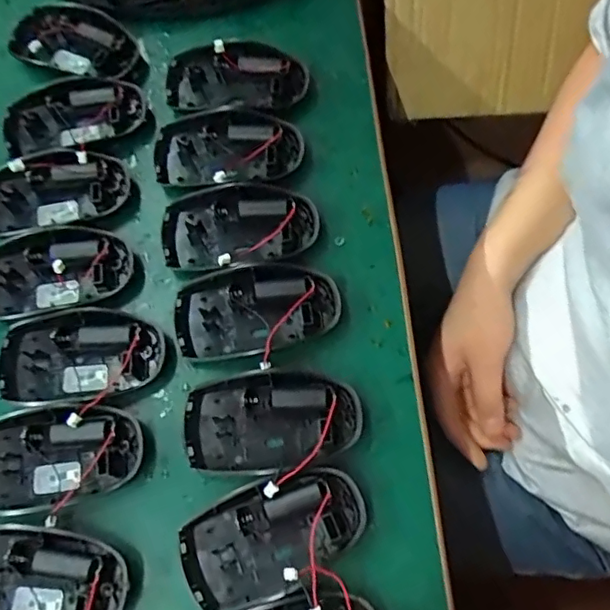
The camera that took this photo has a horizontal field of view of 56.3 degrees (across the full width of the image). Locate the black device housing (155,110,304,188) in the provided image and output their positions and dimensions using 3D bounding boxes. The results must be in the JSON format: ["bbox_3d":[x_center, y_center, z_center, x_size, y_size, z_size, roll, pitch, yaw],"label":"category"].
[{"bbox_3d":[-0.054,-0.113,0.404,0.102,0.018,0.052,-4,71,4],"label":"black device housing"}]

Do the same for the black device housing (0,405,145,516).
[{"bbox_3d":[-0.149,0.089,0.337,0.101,0.017,0.057,-11,71,1],"label":"black device housing"}]

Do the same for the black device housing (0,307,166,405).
[{"bbox_3d":[-0.142,0.031,0.357,0.101,0.016,0.058,-5,71,4],"label":"black device housing"}]

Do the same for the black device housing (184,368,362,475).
[{"bbox_3d":[-0.020,0.068,0.341,0.101,0.021,0.057,-10,71,2],"label":"black device housing"}]

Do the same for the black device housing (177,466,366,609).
[{"bbox_3d":[-0.019,0.128,0.322,0.103,0.023,0.056,-28,71,-5],"label":"black device housing"}]

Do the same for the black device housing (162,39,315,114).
[{"bbox_3d":[-0.050,-0.172,0.424,0.102,0.021,0.060,-1,71,5],"label":"black device housing"}]

